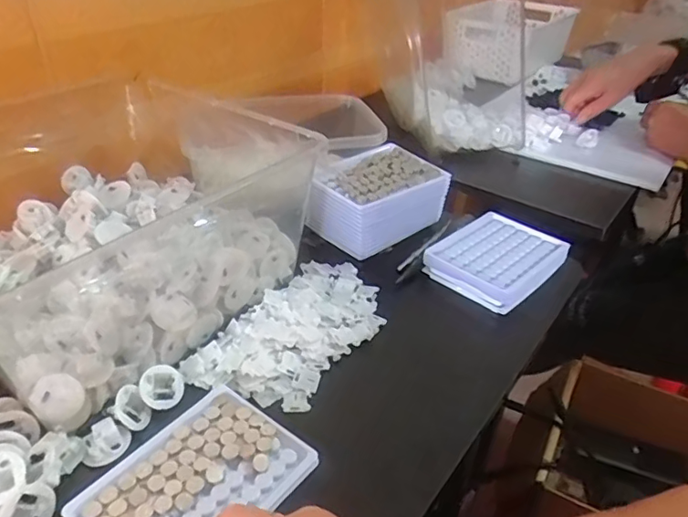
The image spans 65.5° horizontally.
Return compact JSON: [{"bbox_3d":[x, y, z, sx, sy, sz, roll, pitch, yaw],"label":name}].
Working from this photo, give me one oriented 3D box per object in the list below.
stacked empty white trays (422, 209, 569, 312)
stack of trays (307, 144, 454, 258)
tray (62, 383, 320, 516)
[{"bbox_3d":[0.161,0.000,0.560,0.106,0.028,0.132,28,42,32],"label":"stacked empty white trays"},{"bbox_3d":[0.038,-0.066,0.595,0.128,0.073,0.100,-26,44,-34],"label":"stack of trays"},{"bbox_3d":[-0.100,0.143,0.349,0.109,0.015,0.129,26,41,30],"label":"tray"}]

